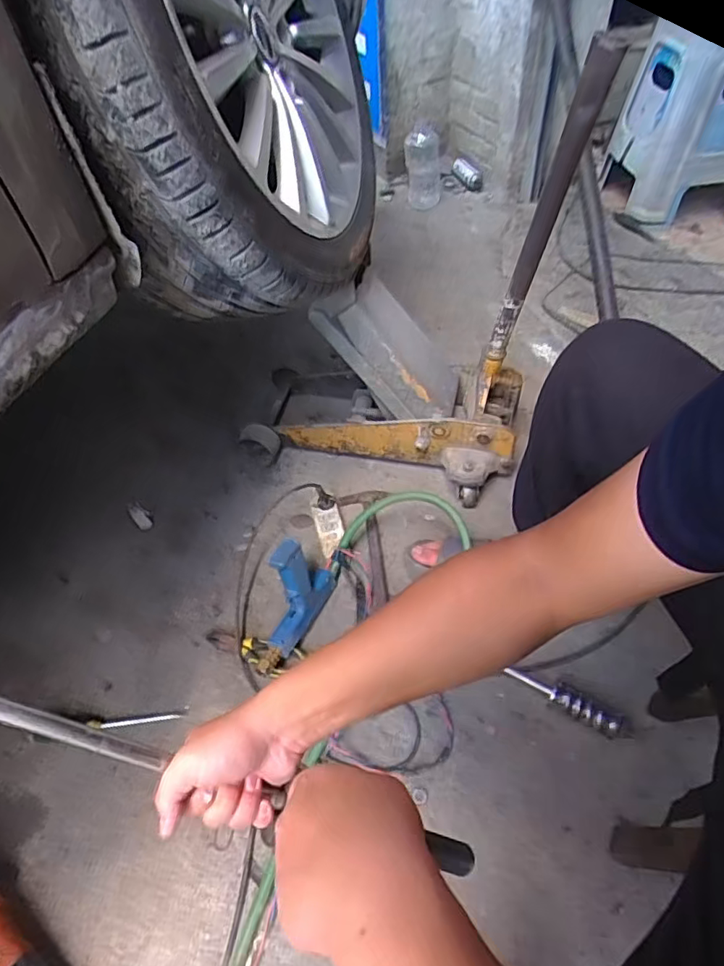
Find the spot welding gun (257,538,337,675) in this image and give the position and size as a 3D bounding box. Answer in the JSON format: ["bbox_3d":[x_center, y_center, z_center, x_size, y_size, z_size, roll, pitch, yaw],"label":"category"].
[{"bbox_3d":[-0.115,0.214,0.934,0.083,0.151,0.206,7,52,11],"label":"spot welding gun"}]

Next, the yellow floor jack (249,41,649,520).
[{"bbox_3d":[0.040,-0.317,1.018,0.580,0.719,0.265,13,54,14],"label":"yellow floor jack"}]

